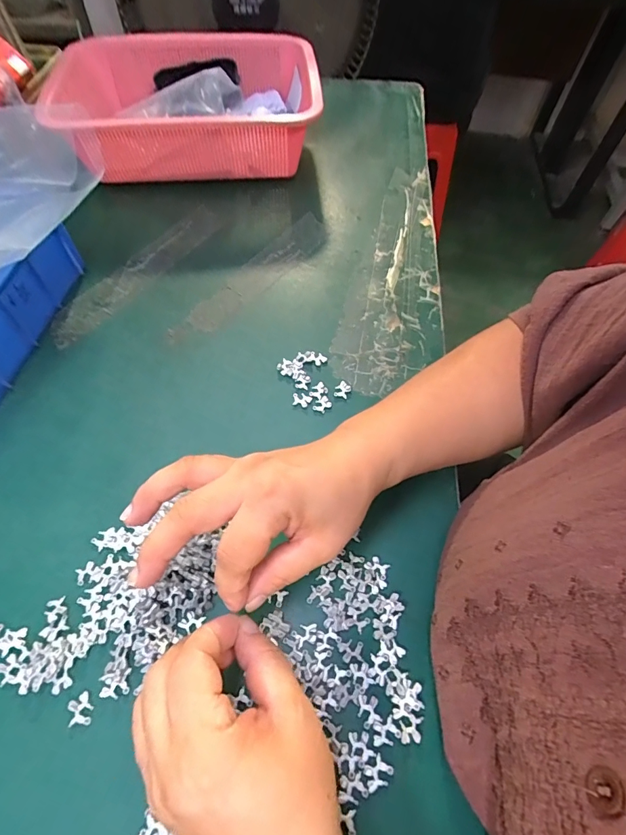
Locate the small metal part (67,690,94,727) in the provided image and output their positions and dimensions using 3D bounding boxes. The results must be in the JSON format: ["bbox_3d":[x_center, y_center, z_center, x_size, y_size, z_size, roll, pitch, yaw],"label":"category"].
[{"bbox_3d":[-0.134,0.168,0.235,0.013,0.004,0.016,-20,62,-12],"label":"small metal part"}]

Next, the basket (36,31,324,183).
[{"bbox_3d":[-0.144,-0.369,0.493,0.286,0.094,0.214,-3,60,-3],"label":"basket"}]

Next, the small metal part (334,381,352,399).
[{"bbox_3d":[0.026,-0.024,0.349,0.012,0.004,0.015,21,62,11],"label":"small metal part"}]

